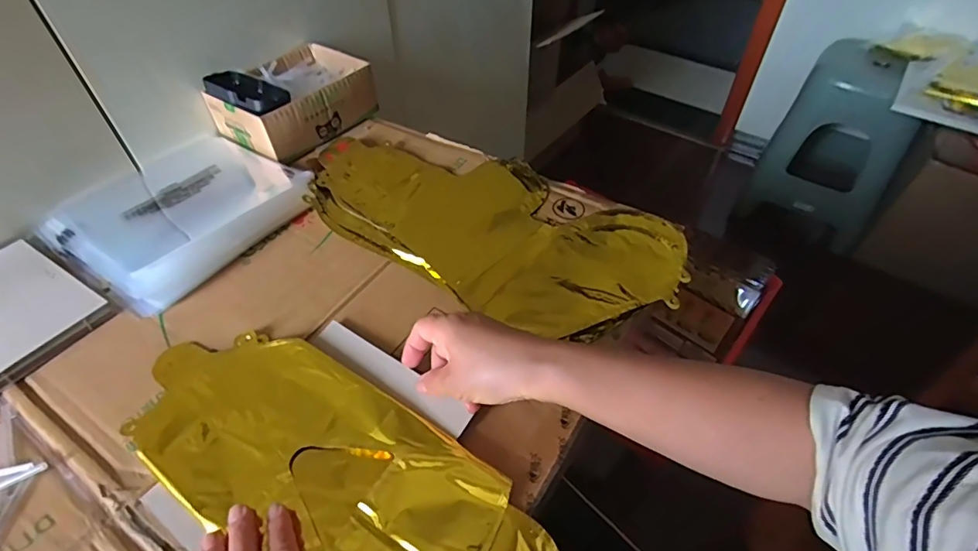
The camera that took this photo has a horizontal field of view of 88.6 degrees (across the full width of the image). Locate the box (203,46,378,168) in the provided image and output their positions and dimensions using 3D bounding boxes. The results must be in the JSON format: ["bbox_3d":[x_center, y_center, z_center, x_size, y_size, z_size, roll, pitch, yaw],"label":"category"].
[{"bbox_3d":[-0.264,-0.243,0.686,0.141,0.069,0.190,27,53,23],"label":"box"}]

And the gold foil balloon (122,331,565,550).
[{"bbox_3d":[-0.099,0.168,0.378,0.406,0.049,0.144,31,55,19],"label":"gold foil balloon"}]

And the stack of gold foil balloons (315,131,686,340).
[{"bbox_3d":[-0.011,-0.065,0.573,0.448,0.020,0.211,24,52,21],"label":"stack of gold foil balloons"}]

